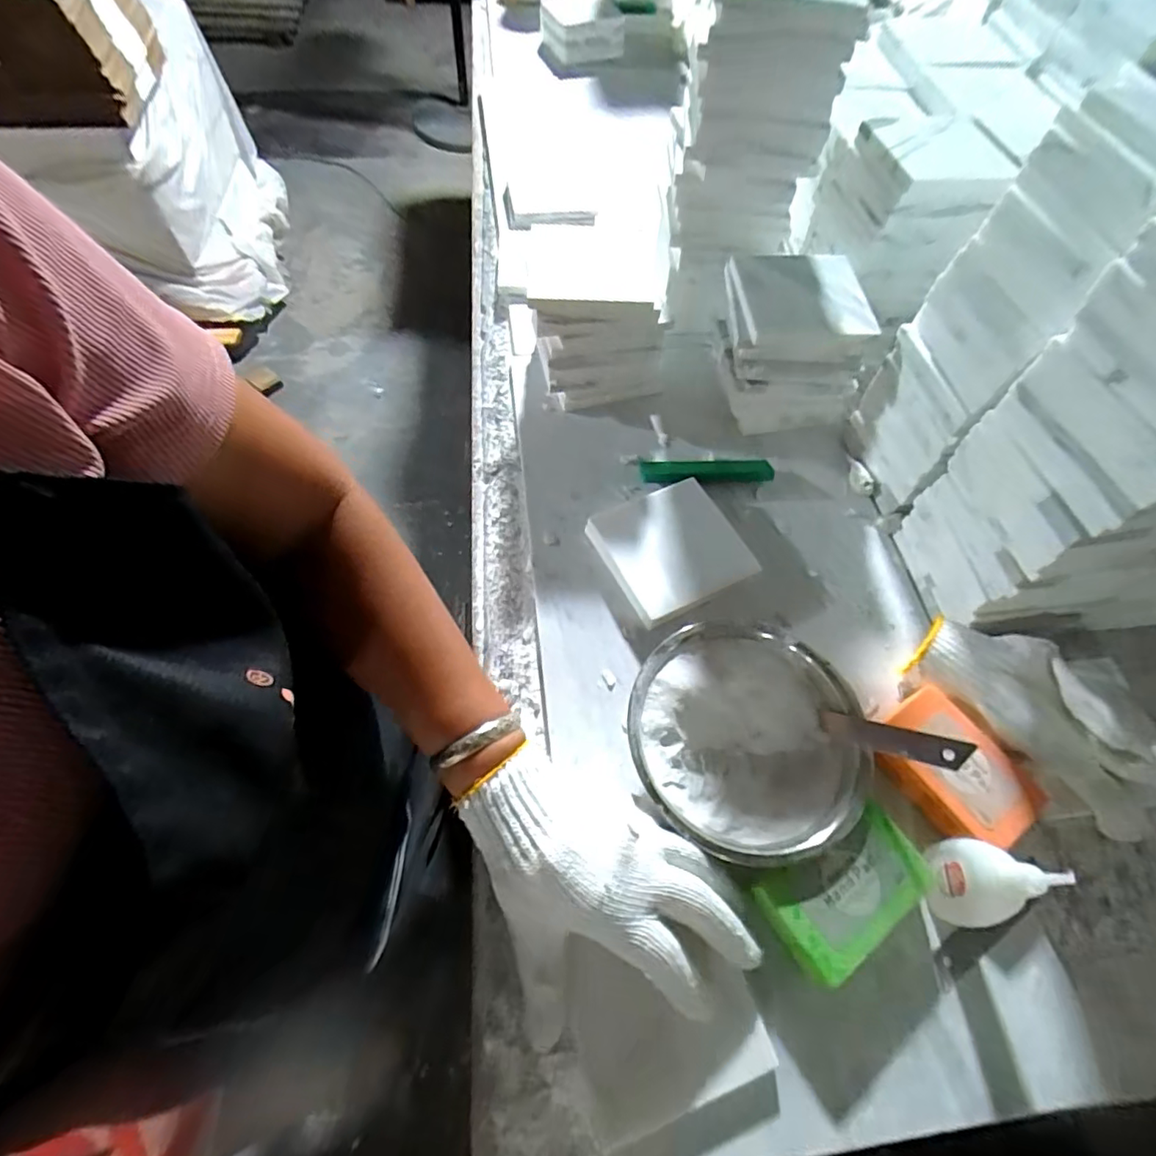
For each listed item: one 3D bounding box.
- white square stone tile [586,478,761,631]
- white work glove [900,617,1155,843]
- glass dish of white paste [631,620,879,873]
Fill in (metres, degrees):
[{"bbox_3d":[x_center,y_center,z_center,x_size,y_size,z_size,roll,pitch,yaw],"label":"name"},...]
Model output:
[{"bbox_3d":[0.072,-0.024,0.459,0.101,0.022,0.103,-24,67,-13],"label":"white square stone tile"},{"bbox_3d":[0.323,0.096,0.394,0.083,0.052,0.183,-40,71,-19],"label":"white work glove"},{"bbox_3d":[0.109,0.106,0.385,0.148,0.044,0.150,-3,64,-4],"label":"glass dish of white paste"}]

